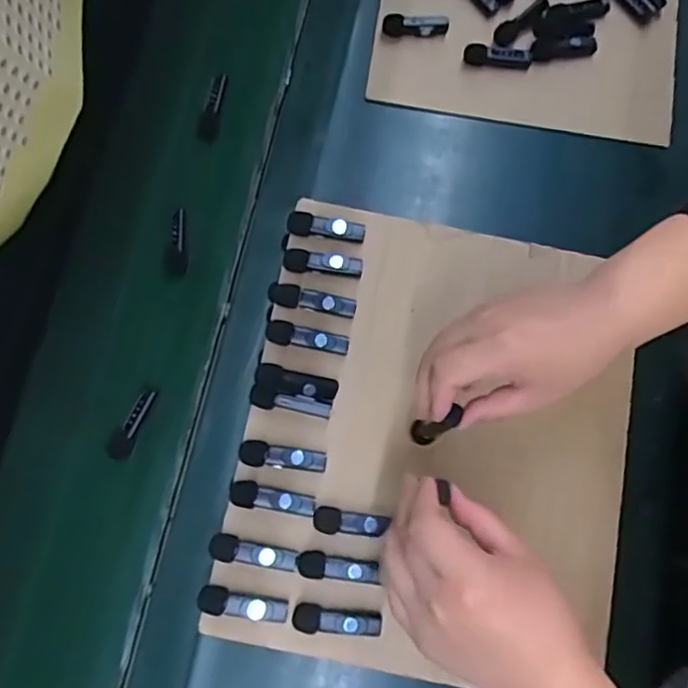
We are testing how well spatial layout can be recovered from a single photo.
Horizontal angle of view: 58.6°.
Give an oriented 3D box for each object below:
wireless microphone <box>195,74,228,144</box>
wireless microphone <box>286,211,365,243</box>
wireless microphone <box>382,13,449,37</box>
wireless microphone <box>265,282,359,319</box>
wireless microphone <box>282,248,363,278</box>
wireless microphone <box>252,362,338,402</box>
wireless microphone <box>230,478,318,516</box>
[{"bbox_3d":[-0.129,-0.232,0.598,0.022,0.022,0.070,16,91,3],"label":"wireless microphone"},{"bbox_3d":[-0.015,-0.098,0.507,0.064,0.010,0.019,7,77,3],"label":"wireless microphone"},{"bbox_3d":[0.070,-0.312,0.602,0.063,0.022,0.015,-1,77,2],"label":"wireless microphone"},{"bbox_3d":[-0.027,-0.034,0.496,0.072,0.012,0.019,12,77,5],"label":"wireless microphone"},{"bbox_3d":[-0.018,-0.066,0.499,0.065,0.010,0.019,8,77,4],"label":"wireless microphone"},{"bbox_3d":[-0.036,0.029,0.474,0.064,0.010,0.019,14,78,-10],"label":"wireless microphone"},{"bbox_3d":[-0.054,0.115,0.459,0.064,0.011,0.020,8,77,4],"label":"wireless microphone"}]

